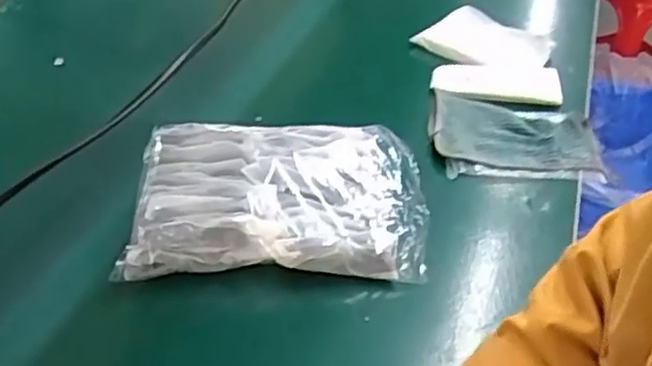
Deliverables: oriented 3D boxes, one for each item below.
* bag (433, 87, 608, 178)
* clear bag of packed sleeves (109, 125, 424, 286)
[{"bbox_3d":[0.256,-0.066,0.924,0.222,0.028,0.155,2,39,-2],"label":"bag"},{"bbox_3d":[-0.051,0.014,0.761,0.317,0.070,0.209,3,39,-1],"label":"clear bag of packed sleeves"}]

